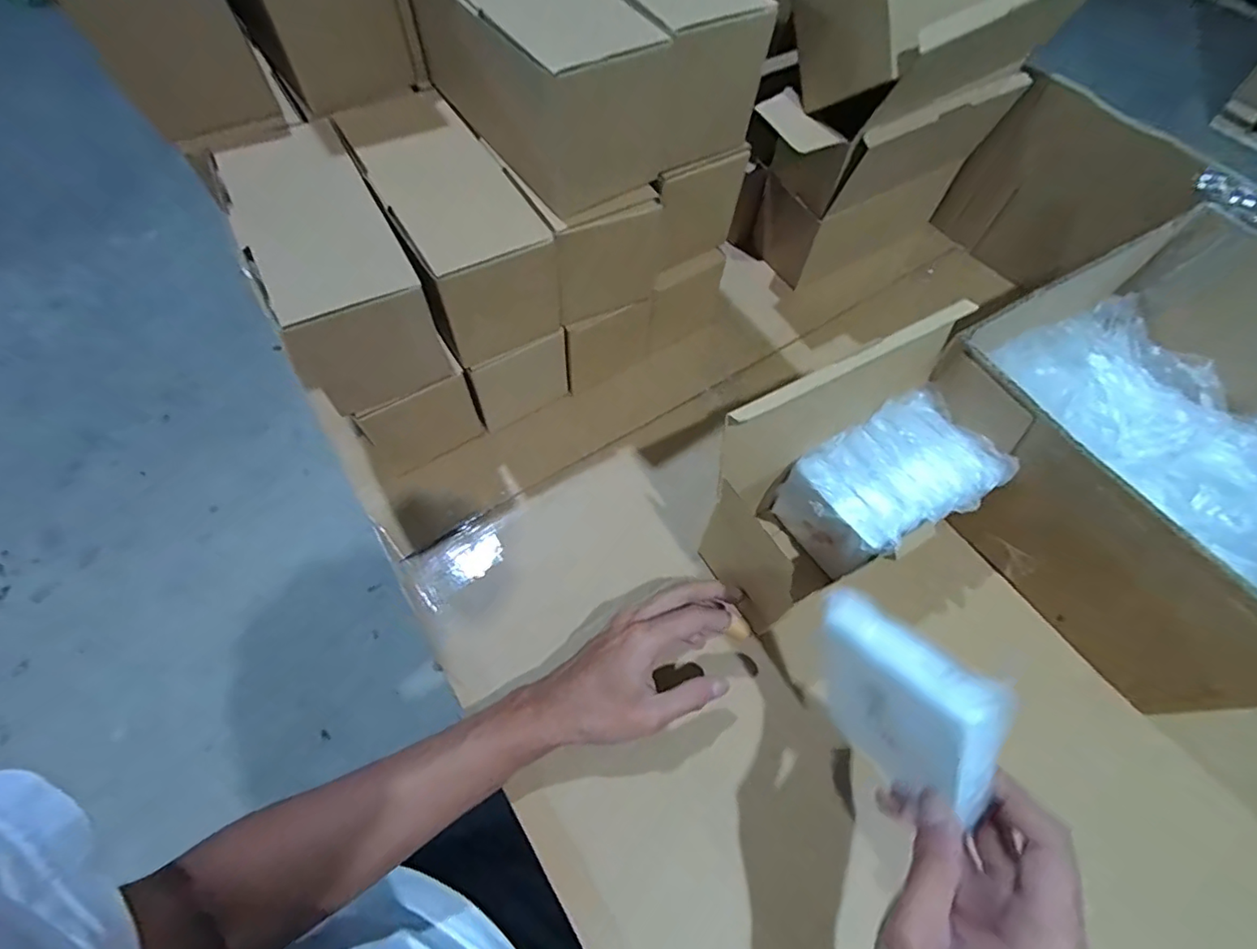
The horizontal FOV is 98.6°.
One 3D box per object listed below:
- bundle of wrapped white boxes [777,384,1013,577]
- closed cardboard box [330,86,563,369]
[{"bbox_3d":[0.208,0.014,0.444,0.141,0.090,0.096,-27,63,-18],"label":"bundle of wrapped white boxes"},{"bbox_3d":[-0.150,-0.215,0.462,0.109,0.098,0.226,-25,63,-17],"label":"closed cardboard box"}]

